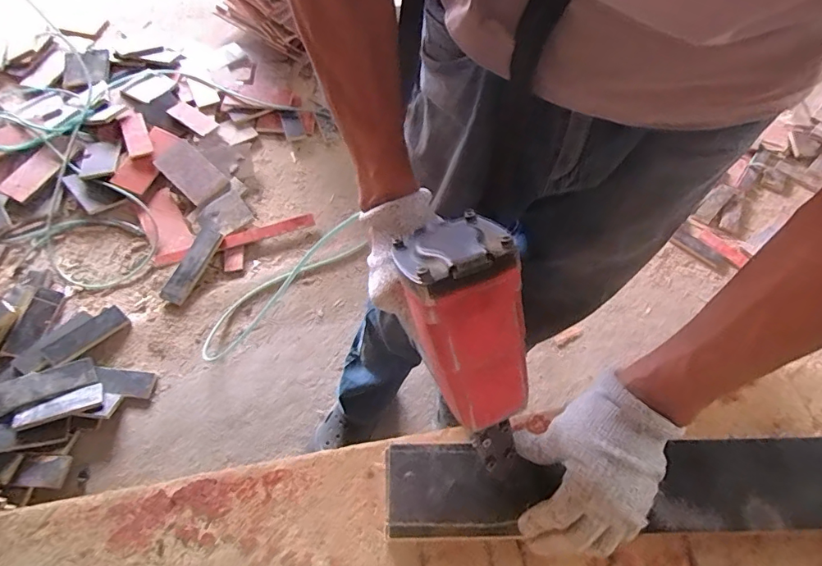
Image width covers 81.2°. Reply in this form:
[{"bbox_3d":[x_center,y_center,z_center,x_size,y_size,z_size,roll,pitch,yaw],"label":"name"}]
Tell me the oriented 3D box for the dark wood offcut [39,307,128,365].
[{"bbox_3d":[-0.809,0.129,1.193,0.073,0.016,0.187,35,52,19],"label":"dark wood offcut"}]

